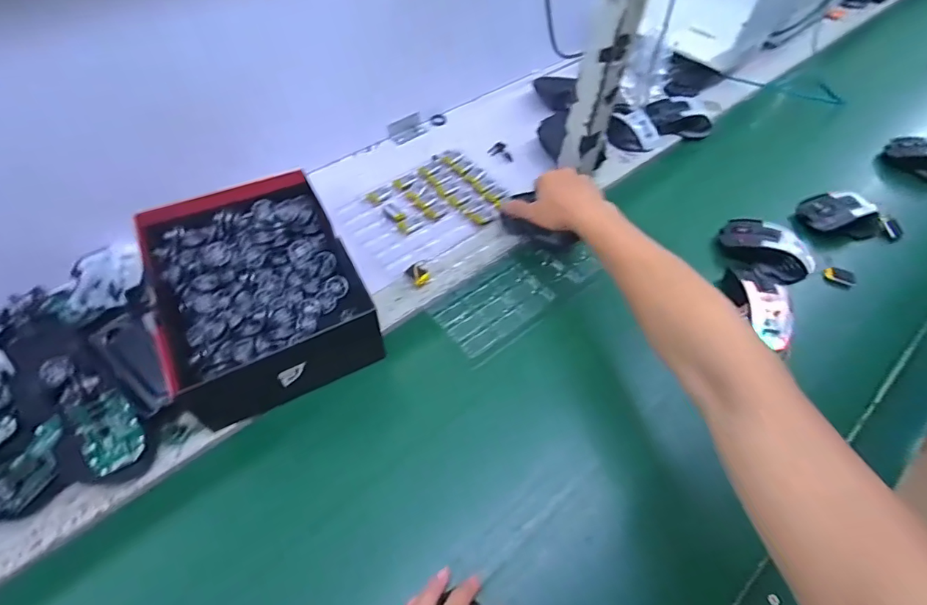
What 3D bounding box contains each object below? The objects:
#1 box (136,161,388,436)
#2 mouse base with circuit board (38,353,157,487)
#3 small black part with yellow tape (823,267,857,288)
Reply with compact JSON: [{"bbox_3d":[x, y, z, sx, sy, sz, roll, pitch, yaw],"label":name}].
[{"bbox_3d":[-0.217,-0.018,0.511,0.198,0.077,0.235,-25,59,-20],"label":"box"},{"bbox_3d":[-0.347,0.102,0.441,0.059,0.021,0.143,-37,76,-26],"label":"mouse base with circuit board"},{"bbox_3d":[0.482,-0.032,0.606,0.037,0.020,0.018,17,54,8],"label":"small black part with yellow tape"}]

